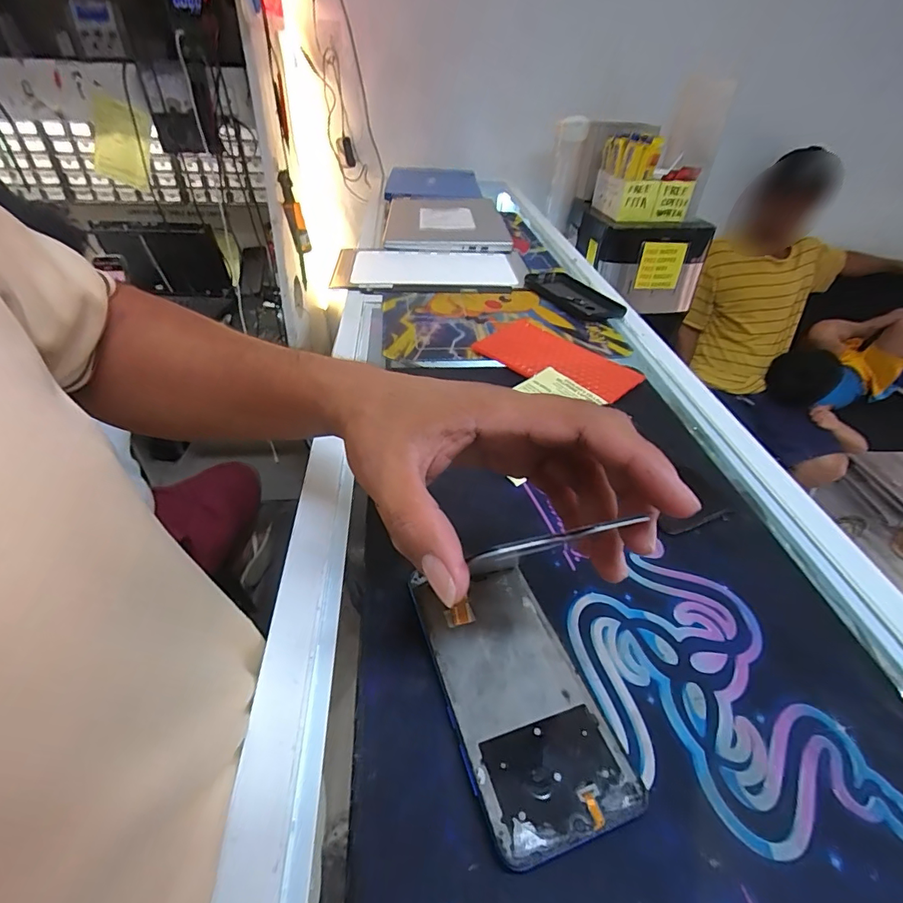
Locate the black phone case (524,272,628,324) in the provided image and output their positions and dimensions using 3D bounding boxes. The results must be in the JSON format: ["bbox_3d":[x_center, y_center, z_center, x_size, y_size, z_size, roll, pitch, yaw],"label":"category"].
[{"bbox_3d":[0.182,-0.231,0.694,0.086,0.015,0.165,-23,46,-27],"label":"black phone case"}]

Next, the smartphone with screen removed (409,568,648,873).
[{"bbox_3d":[0.032,0.124,0.249,0.071,0.005,0.138,-11,43,-18],"label":"smartphone with screen removed"}]

